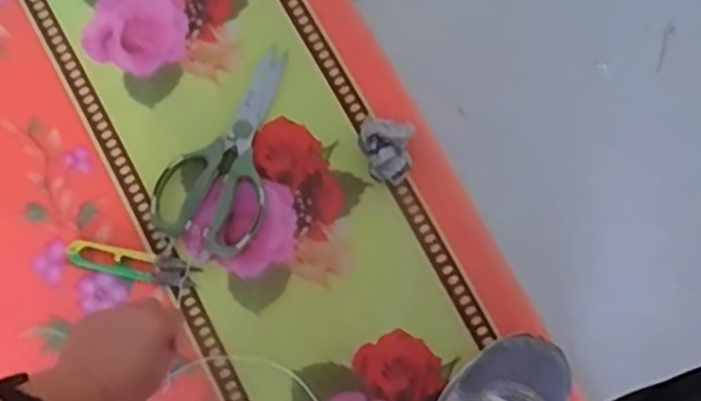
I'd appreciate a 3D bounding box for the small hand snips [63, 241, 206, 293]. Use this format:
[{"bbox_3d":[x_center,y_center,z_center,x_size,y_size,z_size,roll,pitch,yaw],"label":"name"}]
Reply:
[{"bbox_3d":[-0.203,0.058,0.664,0.123,0.006,0.029,13,80,3],"label":"small hand snips"}]

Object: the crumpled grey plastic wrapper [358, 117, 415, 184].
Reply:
[{"bbox_3d":[0.032,-0.045,0.662,0.048,0.040,0.055,5,80,1],"label":"crumpled grey plastic wrapper"}]

